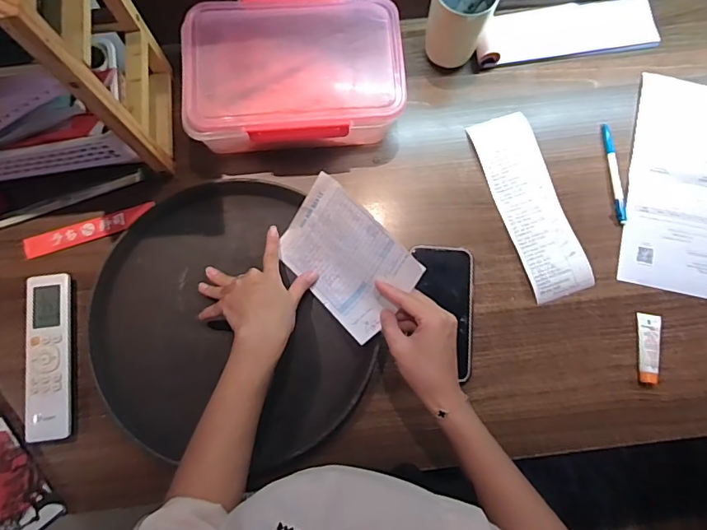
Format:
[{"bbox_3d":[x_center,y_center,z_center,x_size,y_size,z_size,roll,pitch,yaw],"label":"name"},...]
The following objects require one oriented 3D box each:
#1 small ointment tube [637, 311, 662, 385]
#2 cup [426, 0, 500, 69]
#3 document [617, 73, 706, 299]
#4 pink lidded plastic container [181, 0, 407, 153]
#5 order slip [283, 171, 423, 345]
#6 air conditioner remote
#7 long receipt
[{"bbox_3d":[0.361,0.102,0.571,0.025,0.018,0.084,8,80,1],"label":"small ointment tube"},{"bbox_3d":[0.130,-0.305,0.584,0.075,0.107,0.072,0,80,0],"label":"cup"},{"bbox_3d":[0.467,-0.102,0.609,0.208,0.014,0.287,12,80,2],"label":"document"},{"bbox_3d":[-0.071,-0.226,0.590,0.255,0.083,0.181,-5,80,-1],"label":"pink lidded plastic container"},{"bbox_3d":[-0.010,-0.009,0.554,0.173,0.024,0.119,46,116,22],"label":"order slip"},{"bbox_3d":[-0.364,0.107,0.562,0.051,0.022,0.193,-7,80,-1],"label":"air conditioner remote"},{"bbox_3d":[0.229,-0.079,0.608,0.077,0.008,0.245,-18,80,-3],"label":"long receipt"}]

